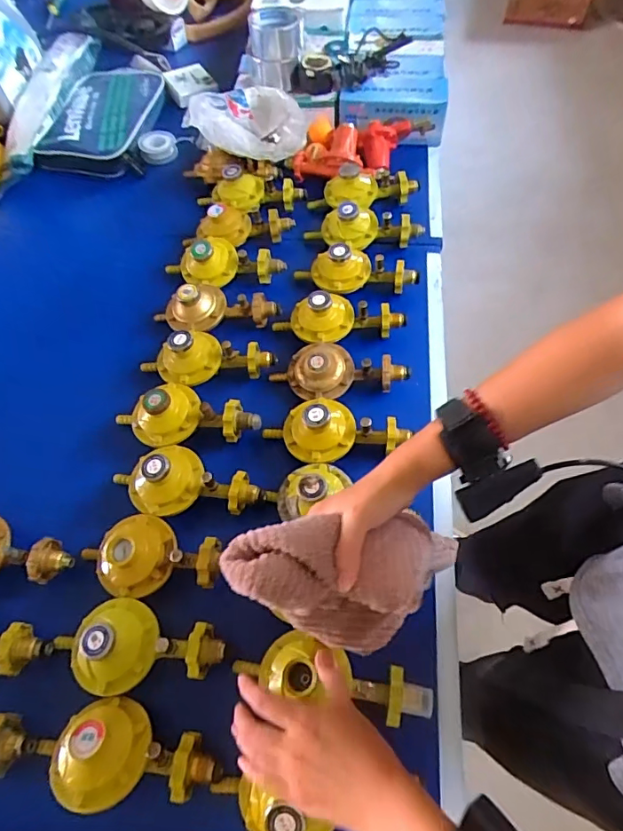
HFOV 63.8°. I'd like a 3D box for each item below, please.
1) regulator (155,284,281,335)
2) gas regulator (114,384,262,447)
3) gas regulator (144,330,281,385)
[{"bbox_3d":[-0.135,-0.157,0.688,0.168,0.050,0.087,-13,61,-5],"label":"regulator"},{"bbox_3d":[-0.153,-0.007,0.597,0.176,0.049,0.079,-7,60,-1],"label":"gas regulator"},{"bbox_3d":[-0.138,-0.081,0.639,0.168,0.052,0.085,-17,61,-7],"label":"gas regulator"}]

